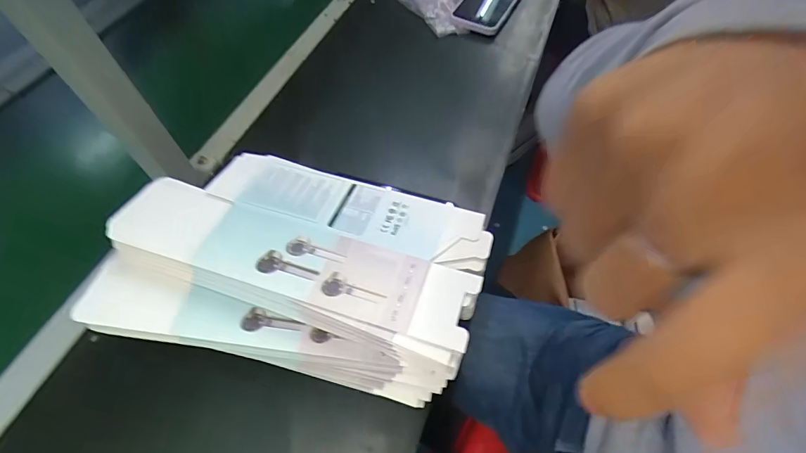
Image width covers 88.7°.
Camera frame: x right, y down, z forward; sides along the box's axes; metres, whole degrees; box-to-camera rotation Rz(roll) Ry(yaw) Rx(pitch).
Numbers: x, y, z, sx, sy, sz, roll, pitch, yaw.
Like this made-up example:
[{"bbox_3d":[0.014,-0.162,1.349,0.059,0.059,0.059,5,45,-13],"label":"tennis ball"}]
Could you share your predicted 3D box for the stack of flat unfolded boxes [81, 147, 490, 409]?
[{"bbox_3d":[-0.081,0.030,0.329,0.275,0.085,0.155,7,60,8],"label":"stack of flat unfolded boxes"}]

